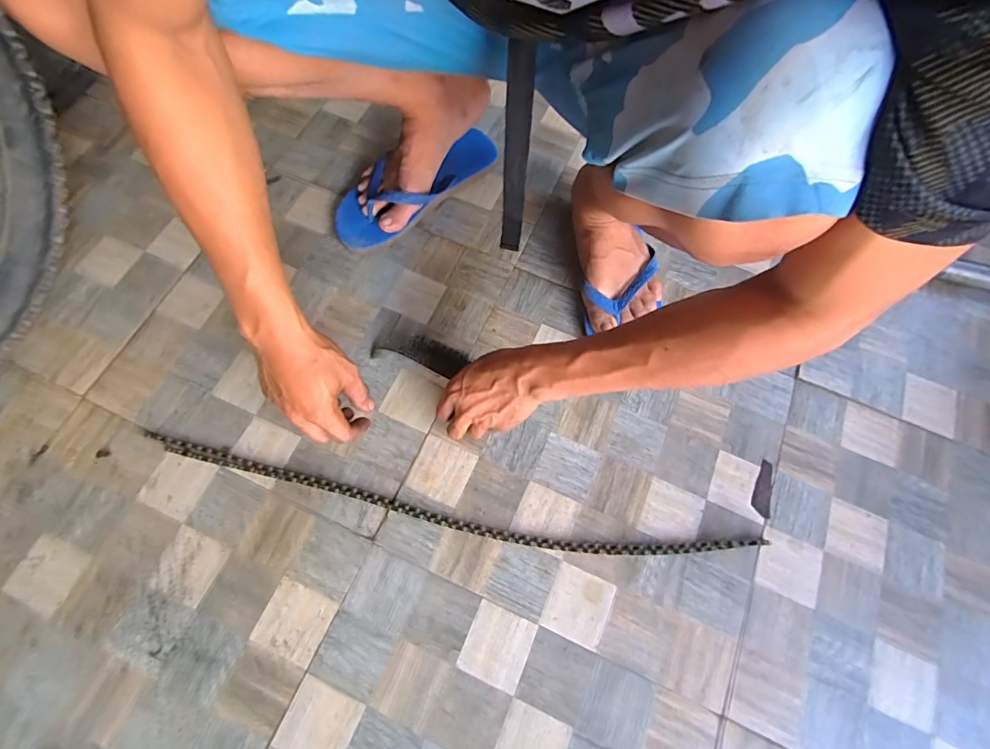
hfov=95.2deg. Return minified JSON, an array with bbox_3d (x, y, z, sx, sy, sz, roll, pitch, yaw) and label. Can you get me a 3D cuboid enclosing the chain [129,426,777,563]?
[{"bbox_3d":[-0.057,0.152,0.509,0.694,0.013,0.052,9,69,2],"label":"chain"}]

